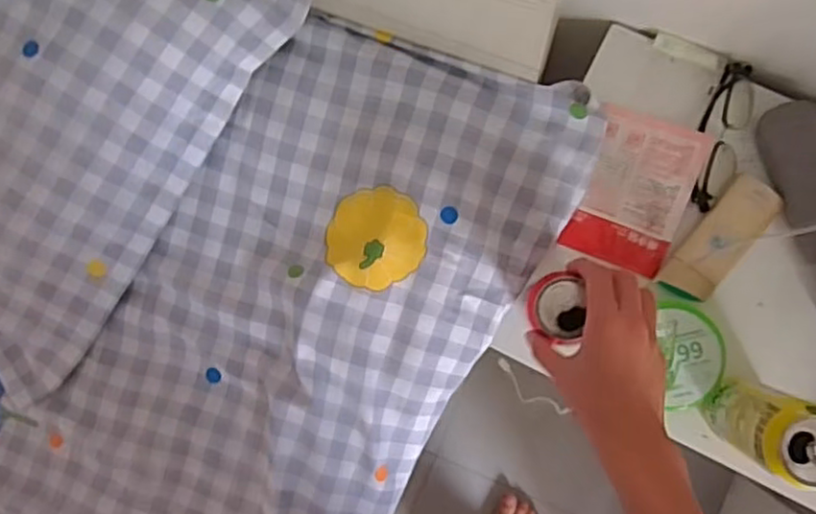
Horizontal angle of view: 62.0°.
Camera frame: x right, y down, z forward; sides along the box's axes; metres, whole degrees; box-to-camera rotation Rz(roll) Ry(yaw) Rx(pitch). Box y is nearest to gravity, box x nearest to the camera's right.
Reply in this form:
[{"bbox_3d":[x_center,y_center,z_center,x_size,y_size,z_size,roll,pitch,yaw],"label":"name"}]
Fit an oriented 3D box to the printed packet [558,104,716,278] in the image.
[{"bbox_3d":[0.230,-0.067,0.685,0.102,0.013,0.150,19,90,7],"label":"printed packet"}]

